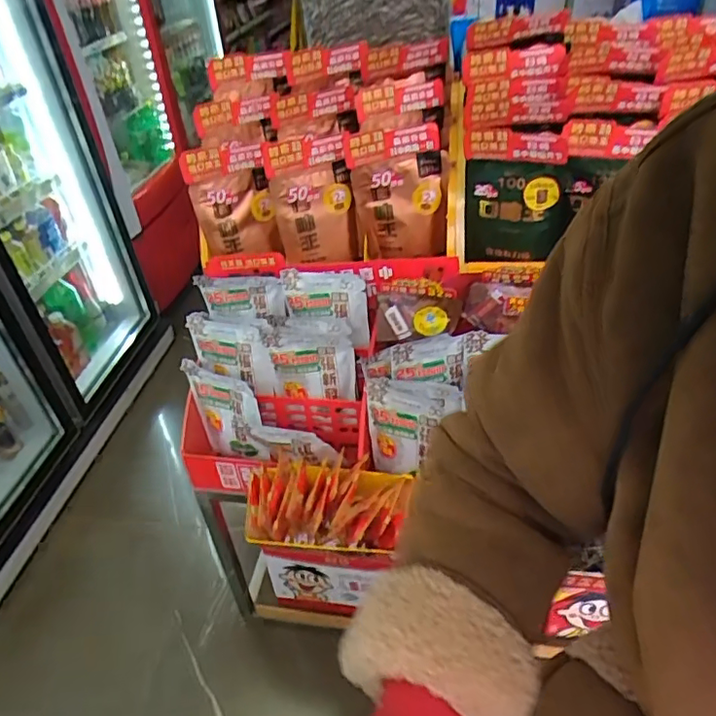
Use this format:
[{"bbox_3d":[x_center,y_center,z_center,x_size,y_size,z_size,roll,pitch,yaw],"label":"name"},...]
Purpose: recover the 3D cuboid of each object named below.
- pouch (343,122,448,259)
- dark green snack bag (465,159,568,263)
[{"bbox_3d":[0.072,-0.287,1.021,0.167,0.232,0.049,-4,38,1],"label":"pouch"},{"bbox_3d":[0.259,-0.242,0.955,0.158,0.173,0.026,5,39,12],"label":"dark green snack bag"}]

